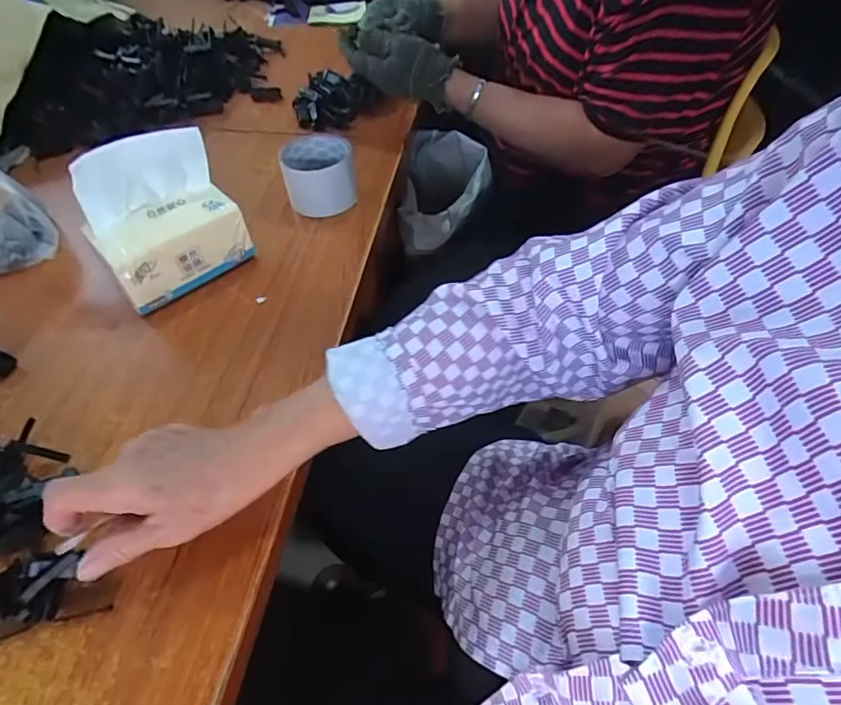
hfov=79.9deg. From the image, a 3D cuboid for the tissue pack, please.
[{"bbox_3d":[-0.258,-0.133,0.502,0.131,0.138,0.087,-36,58,-26],"label":"tissue pack"}]

